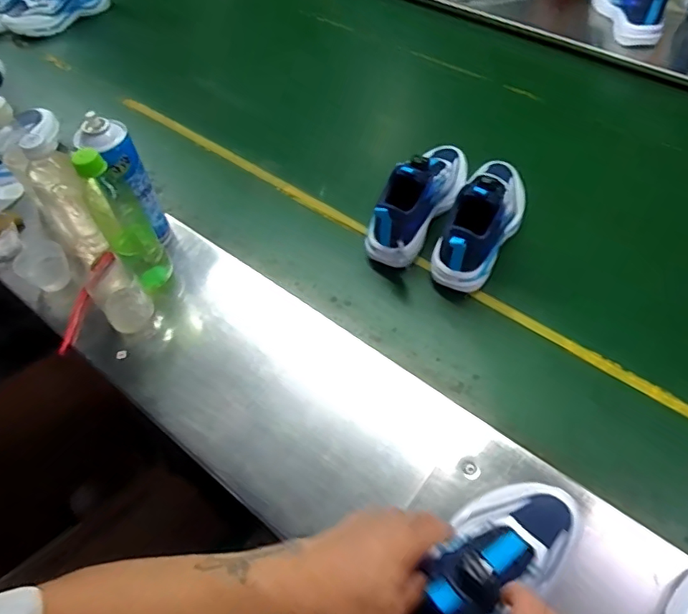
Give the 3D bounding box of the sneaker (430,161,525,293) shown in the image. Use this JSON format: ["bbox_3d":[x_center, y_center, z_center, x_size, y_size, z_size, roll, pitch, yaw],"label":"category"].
[{"bbox_3d":[0.202,-0.134,0.740,0.089,0.125,0.233,23,61,20],"label":"sneaker"}]

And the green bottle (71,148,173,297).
[{"bbox_3d":[-0.281,-0.100,0.662,0.056,0.220,0.064,-34,59,-17],"label":"green bottle"}]

